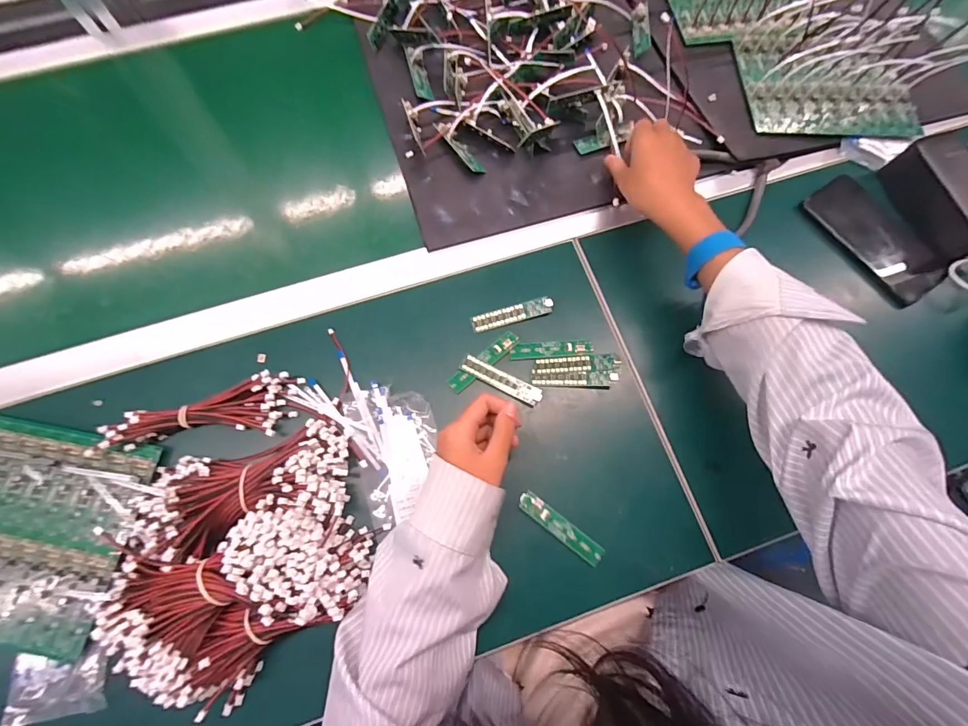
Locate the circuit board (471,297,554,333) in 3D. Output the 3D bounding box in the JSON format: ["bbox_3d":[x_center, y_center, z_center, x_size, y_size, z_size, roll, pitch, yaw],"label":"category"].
[{"bbox_3d":[0.029,-0.050,0.426,0.083,0.006,0.017,-14,73,-5],"label":"circuit board"}]

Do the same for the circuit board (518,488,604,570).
[{"bbox_3d":[0.068,0.147,0.373,0.084,0.004,0.018,37,80,9],"label":"circuit board"}]

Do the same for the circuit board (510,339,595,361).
[{"bbox_3d":[0.068,-0.014,0.418,0.082,0.004,0.017,-3,72,-2],"label":"circuit board"}]

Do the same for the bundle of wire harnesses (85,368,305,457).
[{"bbox_3d":[-0.259,0.051,0.387,0.174,0.037,0.056,-14,75,-4],"label":"bundle of wire harnesses"}]

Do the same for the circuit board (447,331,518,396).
[{"bbox_3d":[0.000,-0.002,0.413,0.082,0.004,0.017,-40,77,-12],"label":"circuit board"}]

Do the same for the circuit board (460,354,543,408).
[{"bbox_3d":[0.017,0.017,0.410,0.083,0.005,0.018,26,74,7],"label":"circuit board"}]

